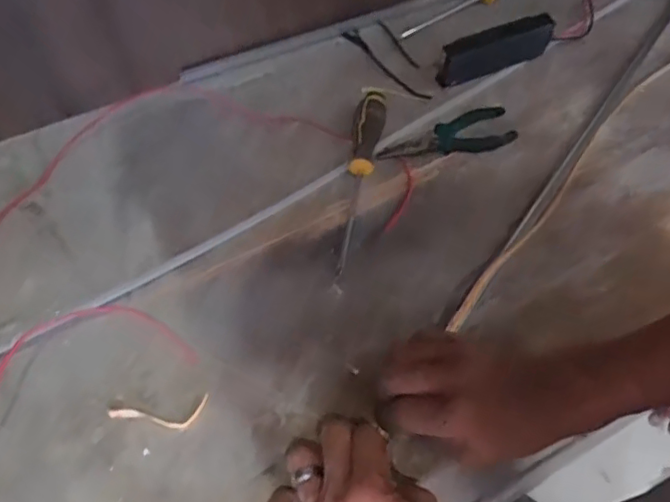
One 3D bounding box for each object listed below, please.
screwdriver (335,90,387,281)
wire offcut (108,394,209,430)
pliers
[{"bbox_3d":[0.028,-0.078,0.599,0.032,0.040,0.219,6,57,6],"label":"screwdriver"},{"bbox_3d":[-0.143,0.135,0.473,0.080,0.004,0.026,-9,57,-4],"label":"wire offcut"},{"bbox_3d":[0.121,-0.126,0.647,0.150,0.011,0.055,-11,57,-5],"label":"pliers"}]

